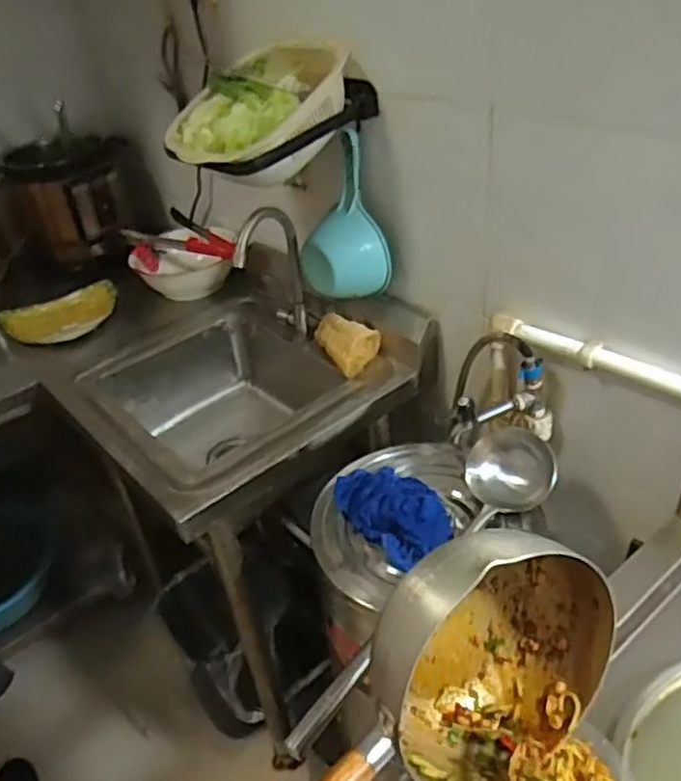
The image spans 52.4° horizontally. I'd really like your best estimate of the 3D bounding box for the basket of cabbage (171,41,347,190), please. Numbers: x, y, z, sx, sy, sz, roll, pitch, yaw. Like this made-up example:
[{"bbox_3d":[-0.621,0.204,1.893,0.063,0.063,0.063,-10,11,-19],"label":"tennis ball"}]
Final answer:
[{"bbox_3d":[-0.113,-0.393,1.024,0.264,0.120,0.231,-45,54,-11],"label":"basket of cabbage"}]

